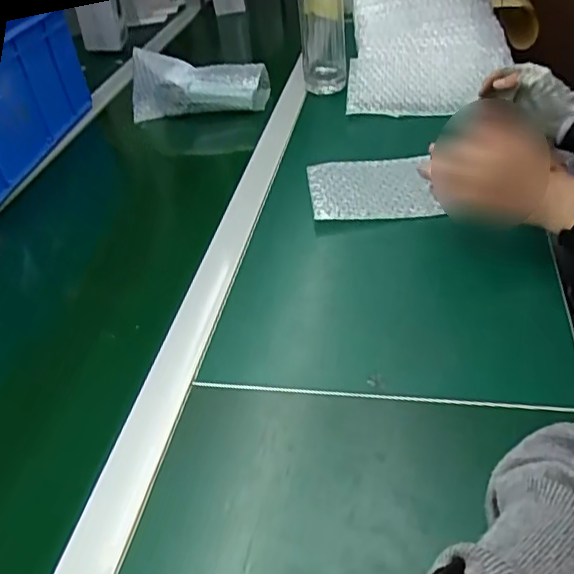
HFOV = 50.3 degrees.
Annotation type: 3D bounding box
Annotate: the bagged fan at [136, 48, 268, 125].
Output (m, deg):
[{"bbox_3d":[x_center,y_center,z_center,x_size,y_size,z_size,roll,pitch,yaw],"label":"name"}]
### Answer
[{"bbox_3d":[-0.143,-0.320,0.964,0.215,0.076,0.080,5,40,16],"label":"bagged fan"}]

